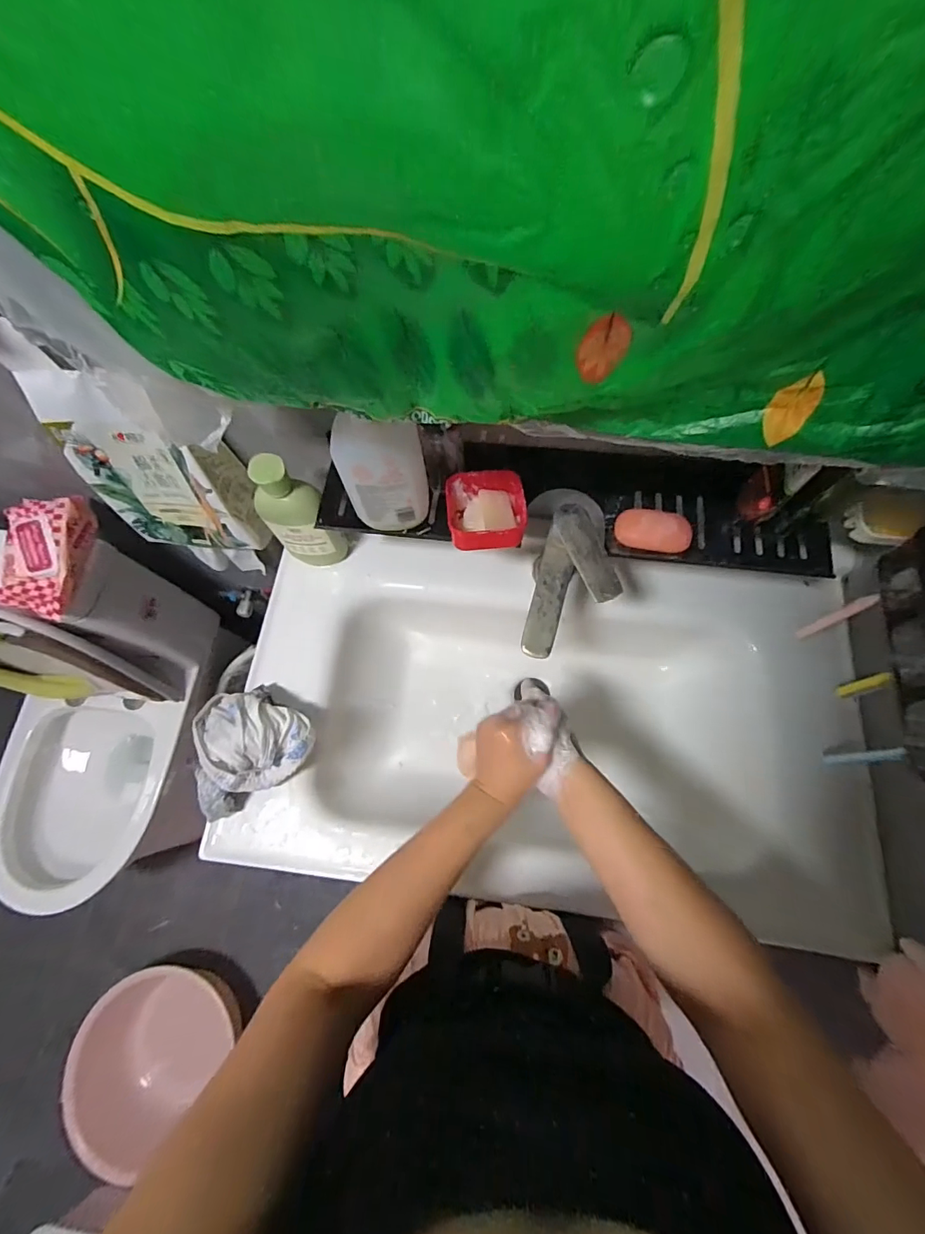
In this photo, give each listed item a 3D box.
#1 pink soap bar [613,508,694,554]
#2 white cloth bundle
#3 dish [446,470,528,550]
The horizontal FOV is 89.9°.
[{"bbox_3d":[0.216,-0.097,0.527,0.080,0.021,0.044,14,73,6],"label":"pink soap bar"},{"bbox_3d":[-0.275,0.151,0.578,0.153,0.076,0.136,-30,73,-8],"label":"white cloth bundle"},{"bbox_3d":[0.028,-0.119,0.533,0.086,0.033,0.100,-6,72,-1],"label":"dish"}]

